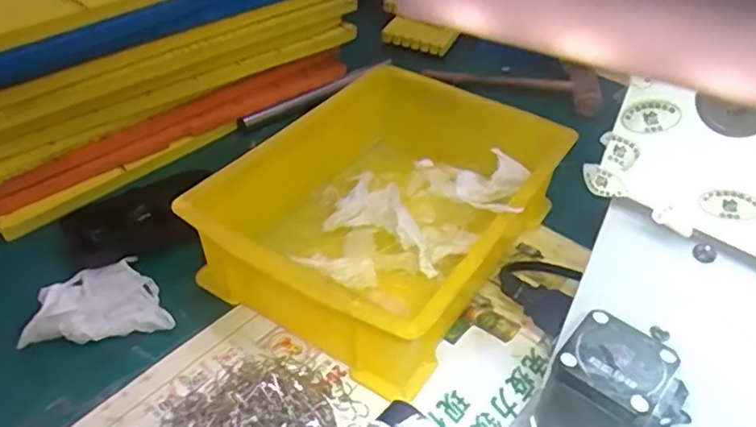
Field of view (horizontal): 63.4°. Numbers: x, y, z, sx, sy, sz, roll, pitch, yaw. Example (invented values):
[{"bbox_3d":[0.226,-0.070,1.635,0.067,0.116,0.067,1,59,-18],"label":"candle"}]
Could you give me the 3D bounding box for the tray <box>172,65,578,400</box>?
[{"bbox_3d":[0.008,-0.007,0.430,0.176,0.069,0.235,27,45,23],"label":"tray"}]

